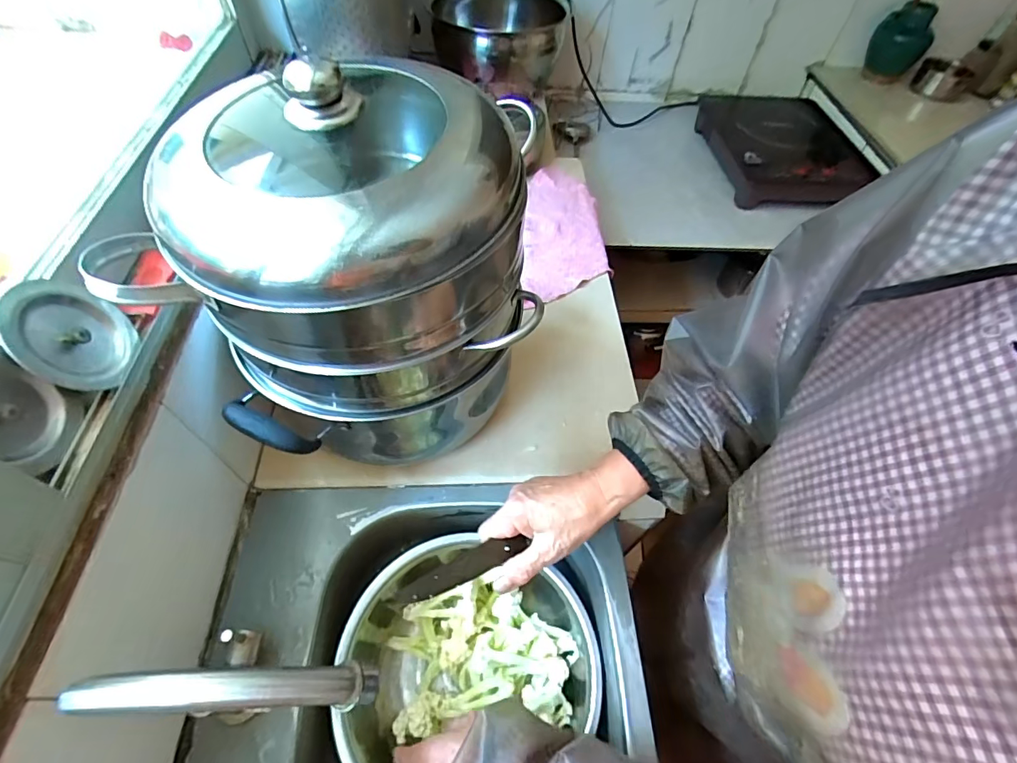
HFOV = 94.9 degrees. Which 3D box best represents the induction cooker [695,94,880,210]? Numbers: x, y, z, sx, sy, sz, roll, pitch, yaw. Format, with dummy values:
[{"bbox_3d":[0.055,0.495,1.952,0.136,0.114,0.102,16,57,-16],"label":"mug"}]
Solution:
[{"bbox_3d":[0.646,-0.573,1.123,0.334,0.068,0.431,-3,56,-6],"label":"induction cooker"}]

